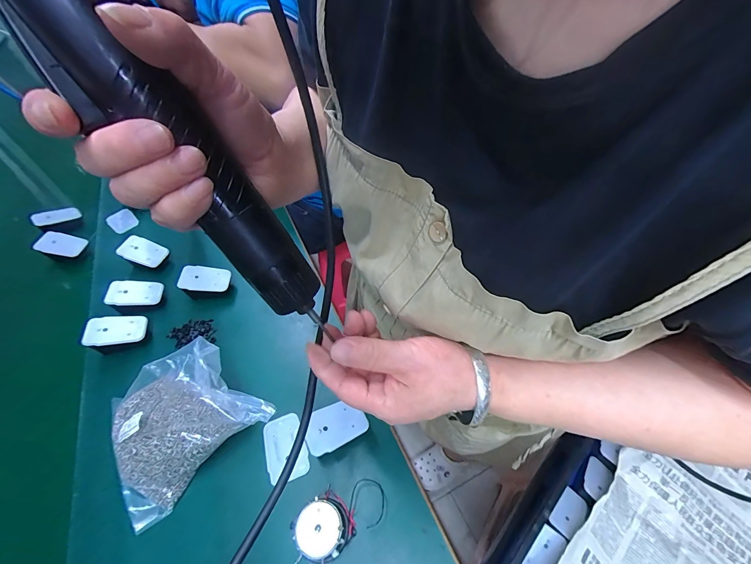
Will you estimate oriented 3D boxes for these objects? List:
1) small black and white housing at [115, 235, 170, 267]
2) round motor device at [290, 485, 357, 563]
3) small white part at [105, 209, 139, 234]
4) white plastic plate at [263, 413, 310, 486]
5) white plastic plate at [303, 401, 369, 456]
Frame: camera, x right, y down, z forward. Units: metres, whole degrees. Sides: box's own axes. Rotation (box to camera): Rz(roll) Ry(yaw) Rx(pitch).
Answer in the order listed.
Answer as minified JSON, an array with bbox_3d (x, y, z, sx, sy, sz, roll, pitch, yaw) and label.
[{"bbox_3d":[-0.395,-0.052,0.557,0.065,0.010,0.042,24,66,-16],"label":"small black and white housing"},{"bbox_3d":[-0.053,0.240,0.315,0.058,0.032,0.050,-36,60,-23],"label":"round motor device"},{"bbox_3d":[-0.512,-0.123,0.662,0.069,0.008,0.046,35,60,19],"label":"small white part"},{"bbox_3d":[-0.106,0.192,0.380,0.046,0.007,0.069,-21,54,-12],"label":"white plastic plate"},{"bbox_3d":[-0.046,0.158,0.362,0.067,0.004,0.044,-21,57,-26],"label":"white plastic plate"}]

